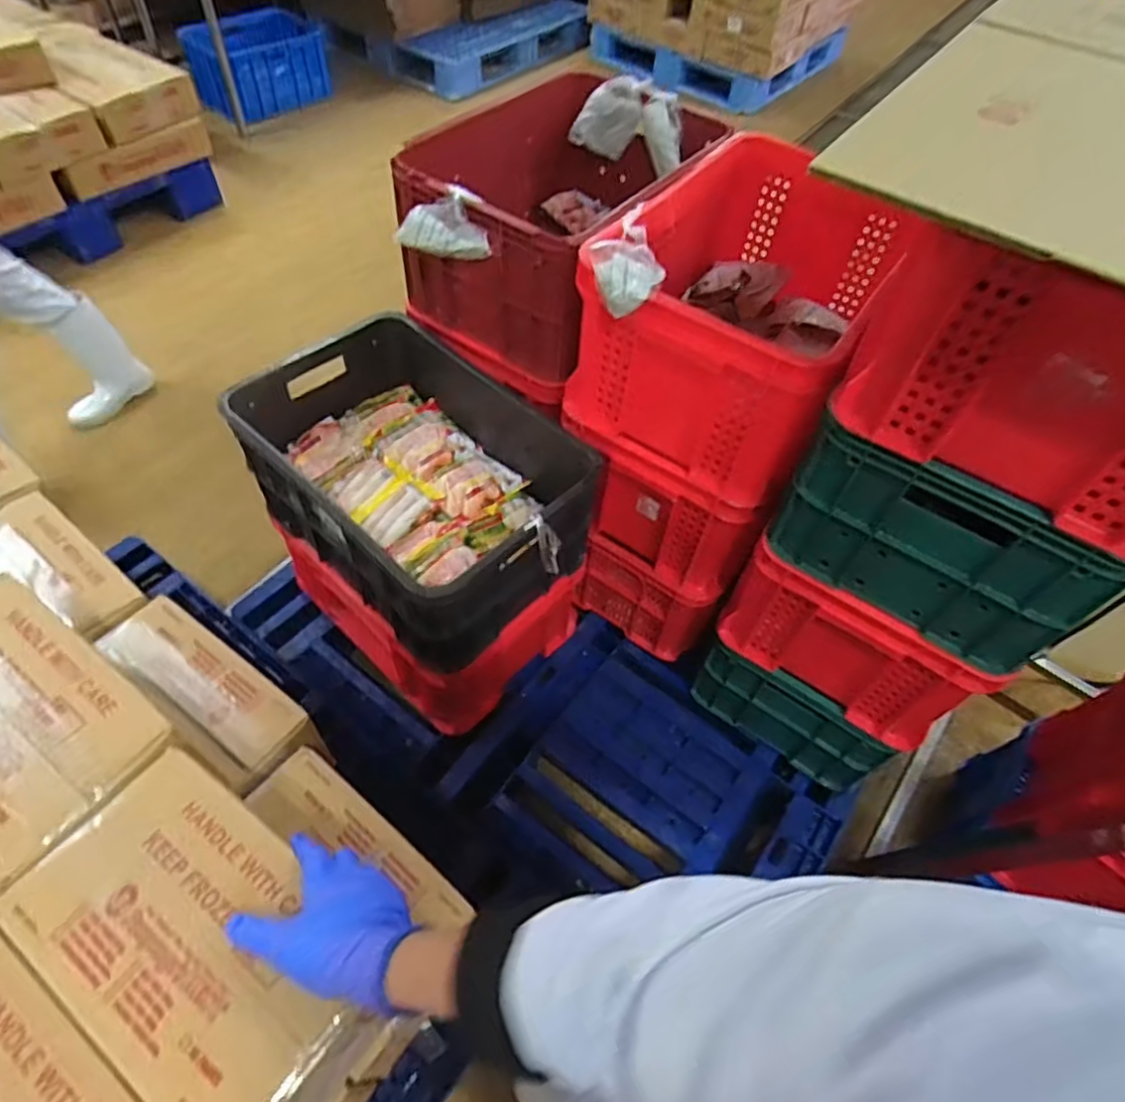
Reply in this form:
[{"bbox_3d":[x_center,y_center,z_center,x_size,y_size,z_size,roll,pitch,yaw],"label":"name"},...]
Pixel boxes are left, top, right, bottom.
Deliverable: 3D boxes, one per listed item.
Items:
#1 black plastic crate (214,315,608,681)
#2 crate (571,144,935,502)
[{"bbox_3d":[-0.229,-0.113,1.098,0.564,0.260,0.388,38,62,21],"label":"black plastic crate"},{"bbox_3d":[0.276,-0.366,1.003,0.351,0.281,0.504,27,59,15],"label":"crate"}]

